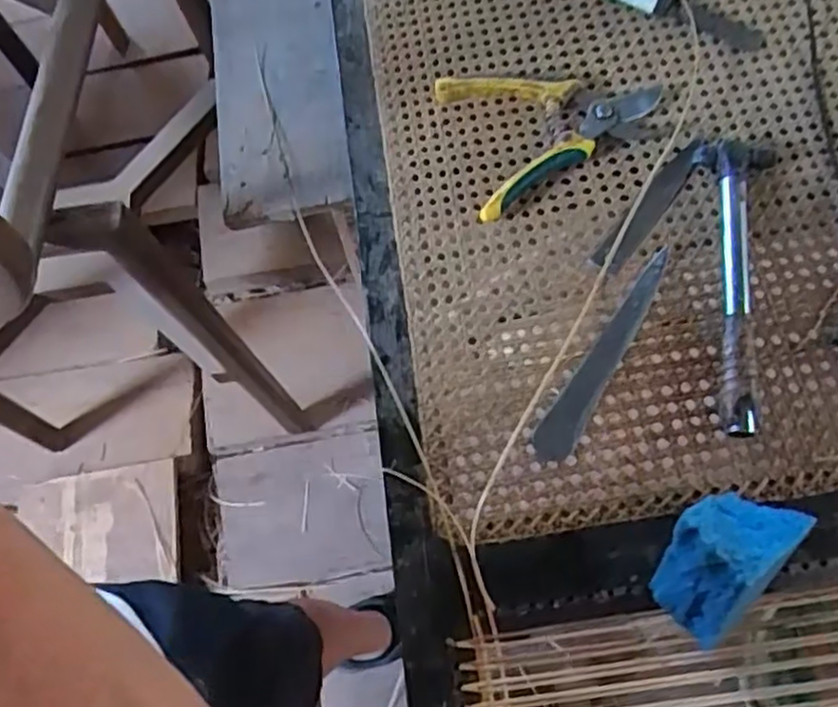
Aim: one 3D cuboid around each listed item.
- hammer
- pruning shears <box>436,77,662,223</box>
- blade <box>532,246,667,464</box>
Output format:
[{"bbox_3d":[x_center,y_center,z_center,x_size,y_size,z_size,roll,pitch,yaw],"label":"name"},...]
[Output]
[{"bbox_3d":[0.233,-0.058,0.541,0.056,0.025,0.244,6,64,10],"label":"hammer"},{"bbox_3d":[0.100,-0.204,0.613,0.182,0.017,0.136,-30,63,-8],"label":"pruning shears"},{"bbox_3d":[0.137,-0.002,0.542,0.026,0.008,0.184,27,69,19],"label":"blade"}]

